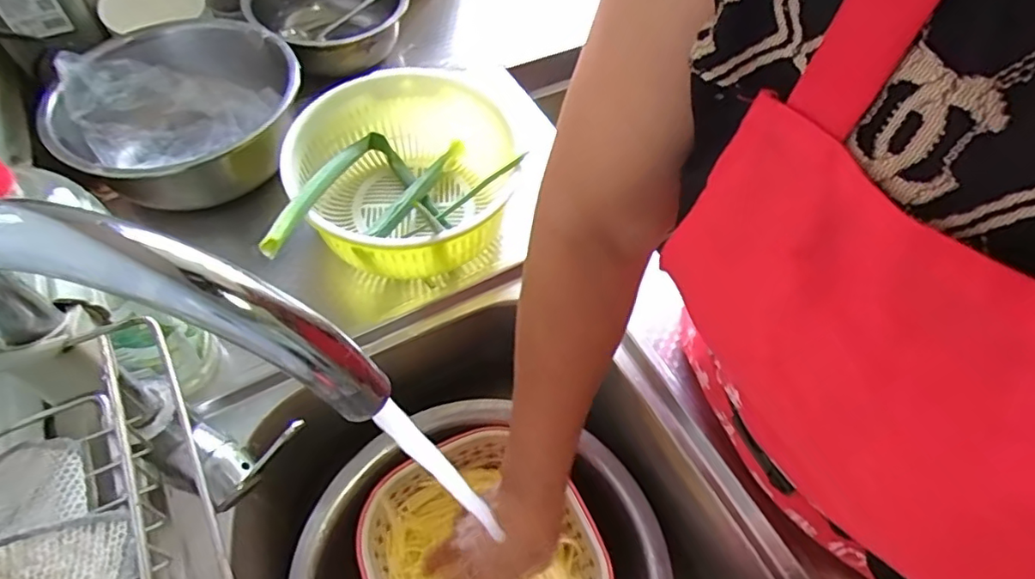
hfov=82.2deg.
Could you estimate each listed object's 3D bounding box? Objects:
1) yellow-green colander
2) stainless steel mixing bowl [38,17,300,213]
[{"bbox_3d":[-0.104,-0.099,0.551,0.193,0.095,0.203,-1,57,-4],"label":"yellow-green colander"},{"bbox_3d":[-0.315,-0.160,0.574,0.207,0.085,0.204,1,57,-2],"label":"stainless steel mixing bowl"}]

